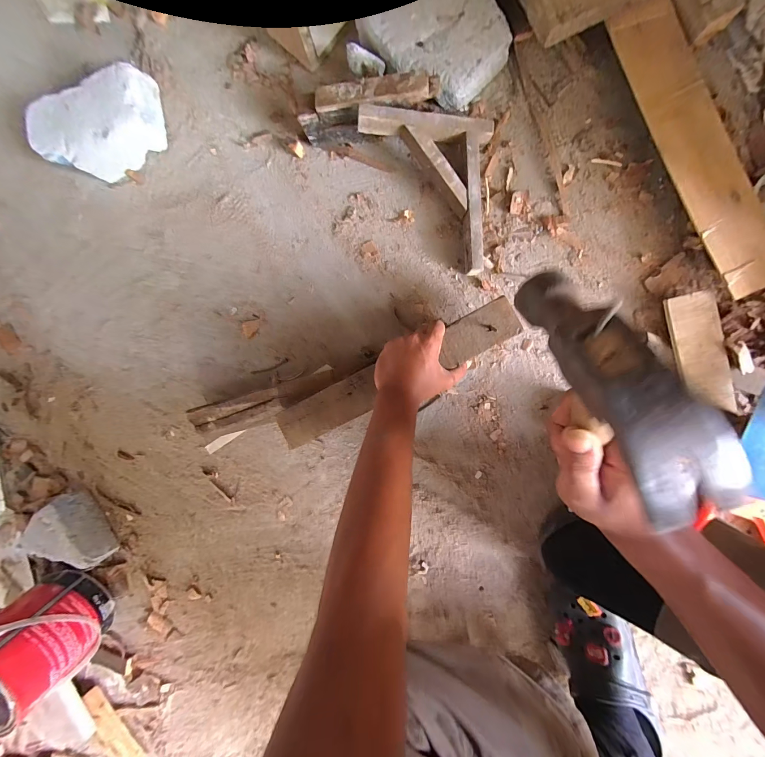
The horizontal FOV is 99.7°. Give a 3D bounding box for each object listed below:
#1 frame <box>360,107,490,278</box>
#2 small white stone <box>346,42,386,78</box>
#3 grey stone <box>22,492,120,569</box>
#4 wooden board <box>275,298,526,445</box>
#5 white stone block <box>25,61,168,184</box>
[{"bbox_3d":[0.062,-0.276,0.487,0.190,0.075,0.214,4,93,7],"label":"frame"},{"bbox_3d":[-0.025,-0.471,0.480,0.054,0.033,0.019,11,93,7],"label":"small white stone"},{"bbox_3d":[-0.556,0.285,0.588,0.090,0.075,0.130,-42,87,7],"label":"grey stone"},{"bbox_3d":[0.018,-0.005,0.456,0.364,0.011,0.059,-26,89,5],"label":"wooden board"},{"bbox_3d":[-0.478,-0.426,0.551,0.214,0.074,0.114,-23,89,8],"label":"white stone block"}]

